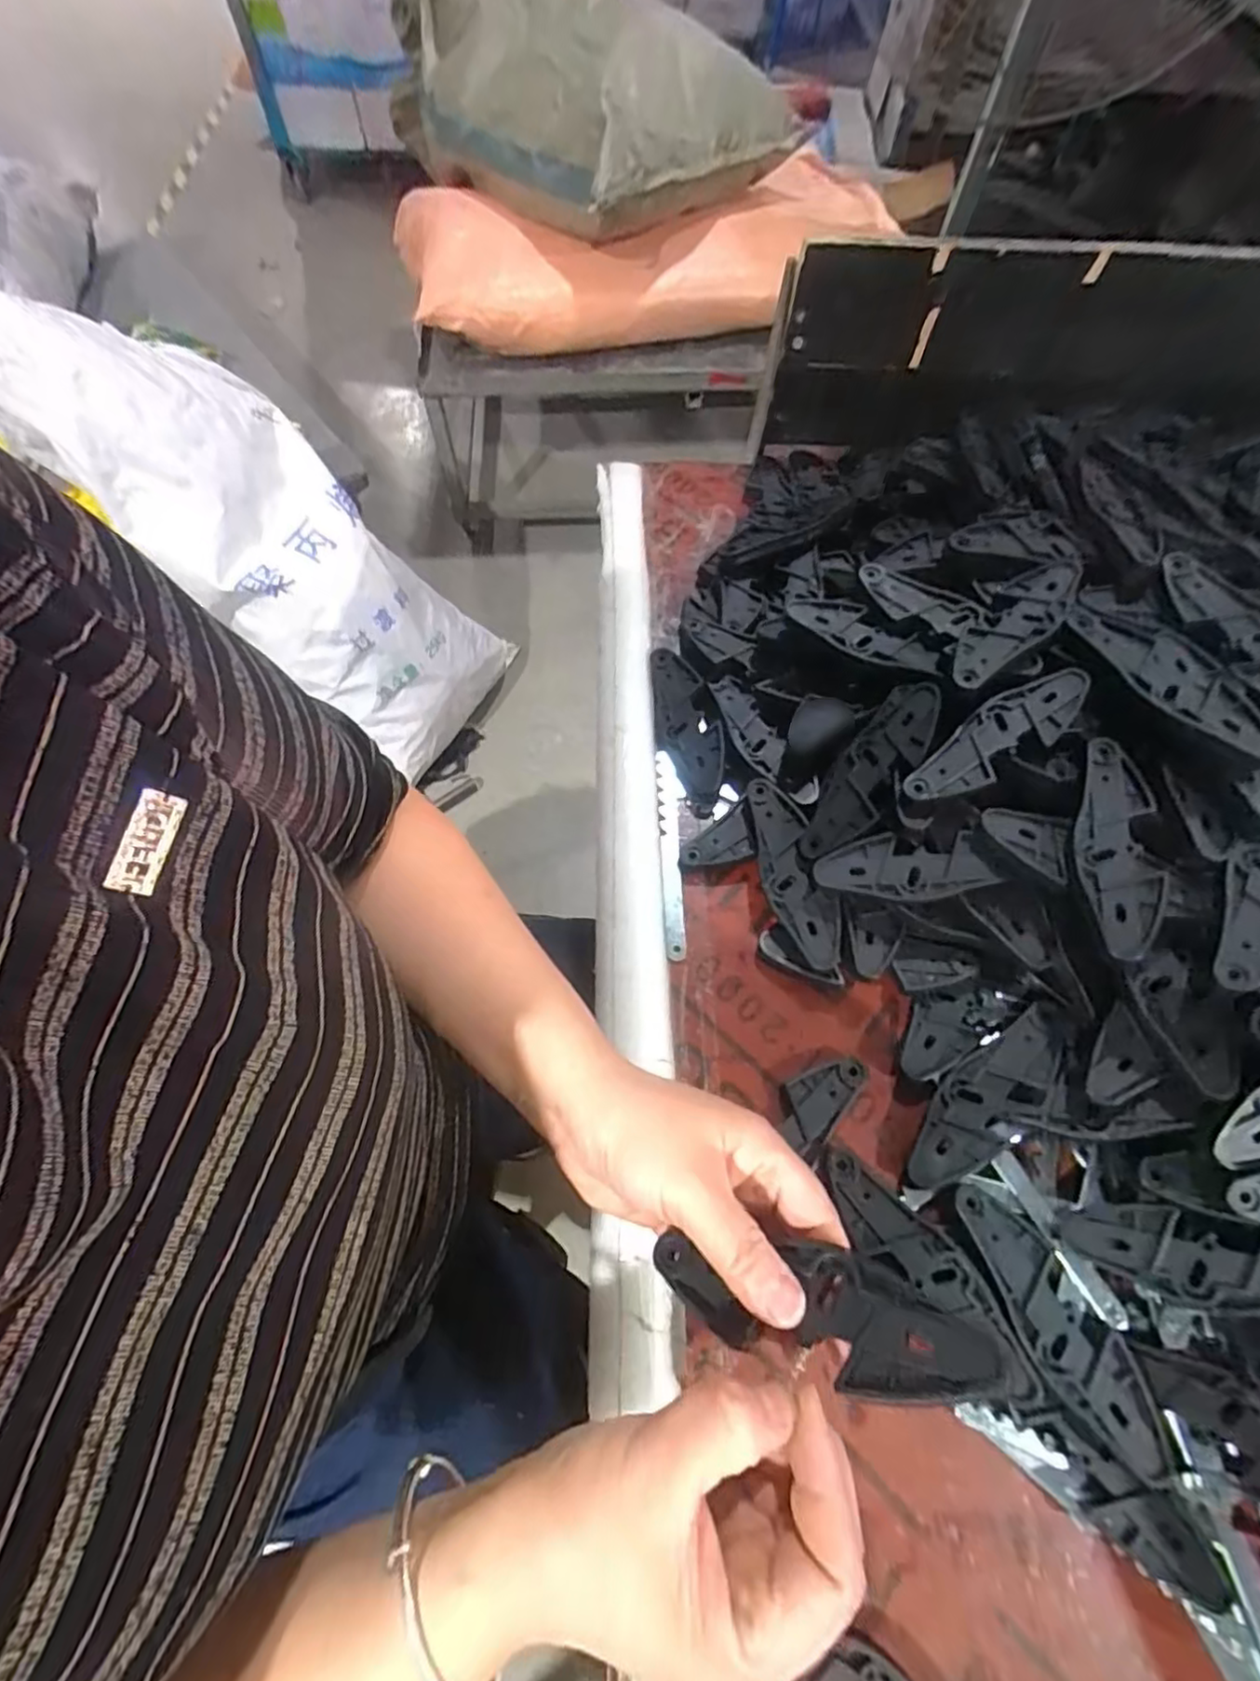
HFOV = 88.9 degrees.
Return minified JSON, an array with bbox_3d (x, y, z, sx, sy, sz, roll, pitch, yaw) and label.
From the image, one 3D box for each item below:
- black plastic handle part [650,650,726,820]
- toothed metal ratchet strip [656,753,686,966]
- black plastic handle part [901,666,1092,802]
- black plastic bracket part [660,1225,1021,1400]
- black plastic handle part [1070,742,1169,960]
[{"bbox_3d":[0.042,-0.082,0.465,0.046,0.011,0.136,-2,66,-3],"label":"black plastic handle part"},{"bbox_3d":[0.029,0.007,0.434,0.016,0.004,0.146,0,70,-4],"label":"toothed metal ratchet strip"},{"bbox_3d":[0.217,-0.061,0.379,0.124,0.009,0.038,-33,70,-2],"label":"black plastic handle part"},{"bbox_3d":[0.065,0.170,0.234,0.124,0.014,0.035,-8,60,34],"label":"black plastic bracket part"},{"bbox_3d":[0.259,0.003,0.340,0.038,0.011,0.120,16,66,6],"label":"black plastic handle part"}]

